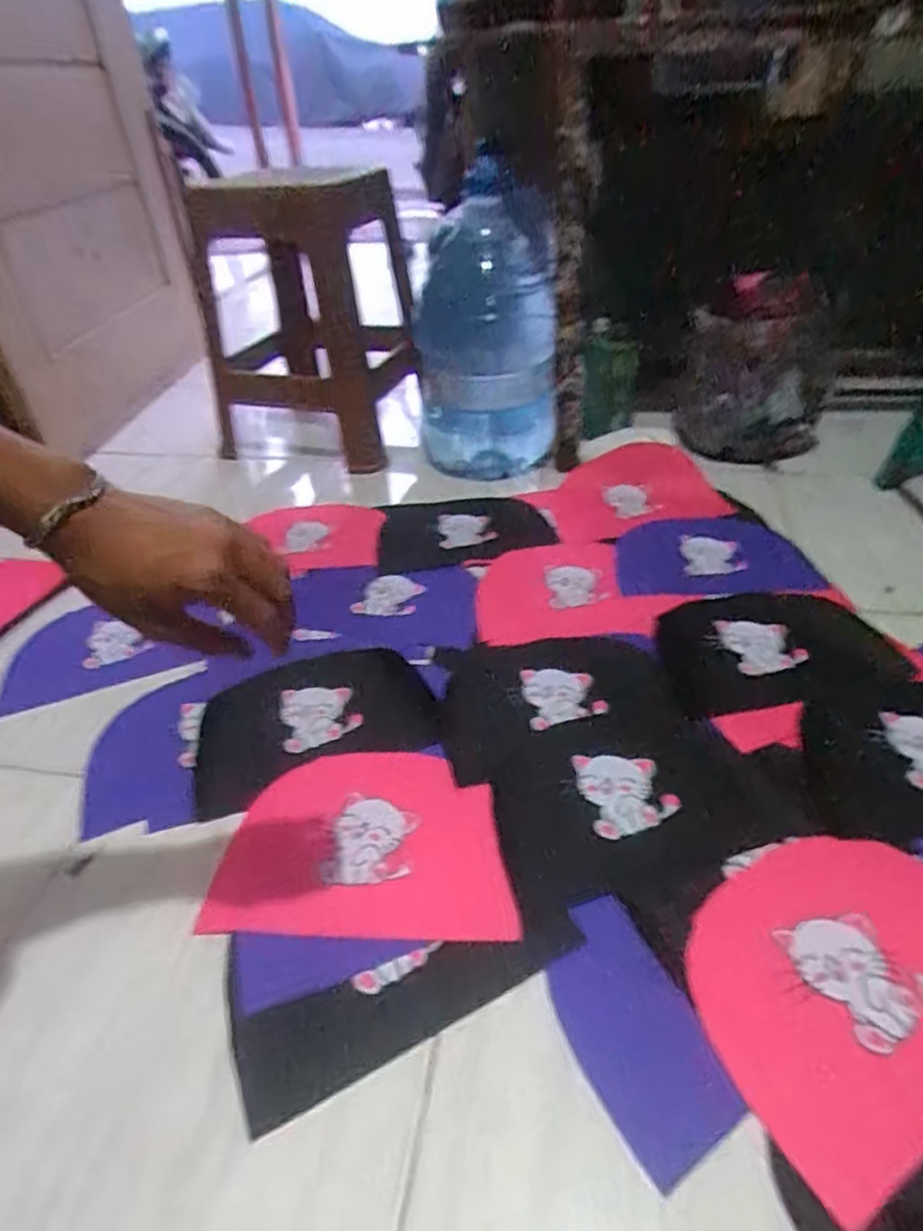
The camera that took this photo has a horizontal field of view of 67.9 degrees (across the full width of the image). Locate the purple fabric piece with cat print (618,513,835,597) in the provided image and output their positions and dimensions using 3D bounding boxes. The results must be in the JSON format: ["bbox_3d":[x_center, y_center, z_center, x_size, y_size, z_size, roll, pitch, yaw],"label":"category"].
[{"bbox_3d":[0.366,-0.098,1.019,0.268,0.015,0.198,-1,38,4],"label":"purple fabric piece with cat print"}]

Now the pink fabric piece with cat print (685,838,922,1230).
[{"bbox_3d":[0.311,0.287,0.550,0.274,0.009,0.202,-23,42,-23],"label":"pink fabric piece with cat print"}]

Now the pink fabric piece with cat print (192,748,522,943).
[{"bbox_3d":[-0.088,0.214,0.675,0.269,0.005,0.203,0,38,5],"label":"pink fabric piece with cat print"}]

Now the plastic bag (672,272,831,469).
[{"bbox_3d":[0.505,-0.427,1.195,0.238,0.259,0.152,20,44,28],"label":"plastic bag"}]

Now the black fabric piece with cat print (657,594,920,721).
[{"bbox_3d":[0.386,0.037,0.862,0.280,0.011,0.199,-7,38,-3],"label":"black fabric piece with cat print"}]

